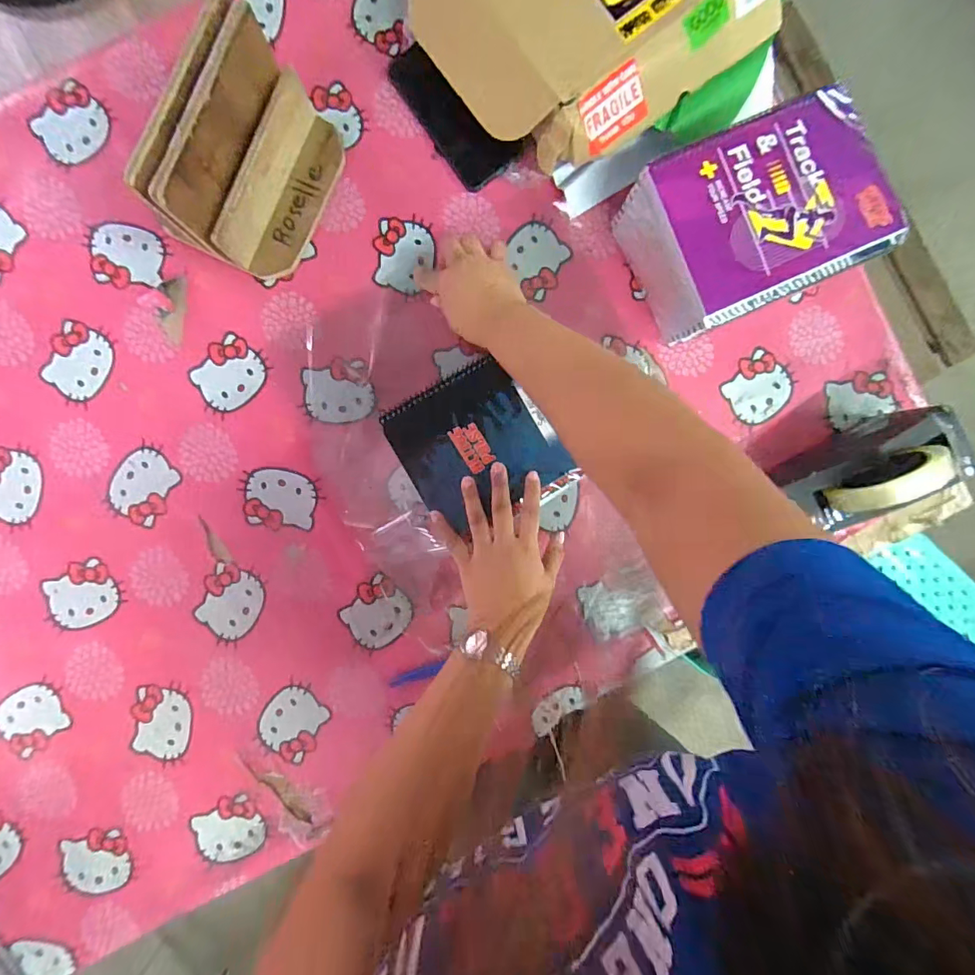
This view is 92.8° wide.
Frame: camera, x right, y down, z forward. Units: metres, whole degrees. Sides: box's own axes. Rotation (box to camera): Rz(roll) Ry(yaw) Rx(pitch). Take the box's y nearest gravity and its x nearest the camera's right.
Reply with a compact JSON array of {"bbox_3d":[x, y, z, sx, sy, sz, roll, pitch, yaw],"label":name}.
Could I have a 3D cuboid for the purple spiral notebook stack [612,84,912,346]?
[{"bbox_3d":[0.259,-0.258,0.477,0.208,0.123,0.165,-20,92,-3],"label":"purple spiral notebook stack"}]

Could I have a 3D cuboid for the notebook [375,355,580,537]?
[{"bbox_3d":[-0.009,-0.041,0.477,0.143,0.011,0.154,-31,93,-2],"label":"notebook"}]

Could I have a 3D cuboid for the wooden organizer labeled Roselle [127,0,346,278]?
[{"bbox_3d":[-0.236,-0.328,0.464,0.113,0.125,0.201,20,90,-3],"label":"wooden organizer labeled Roselle"}]

